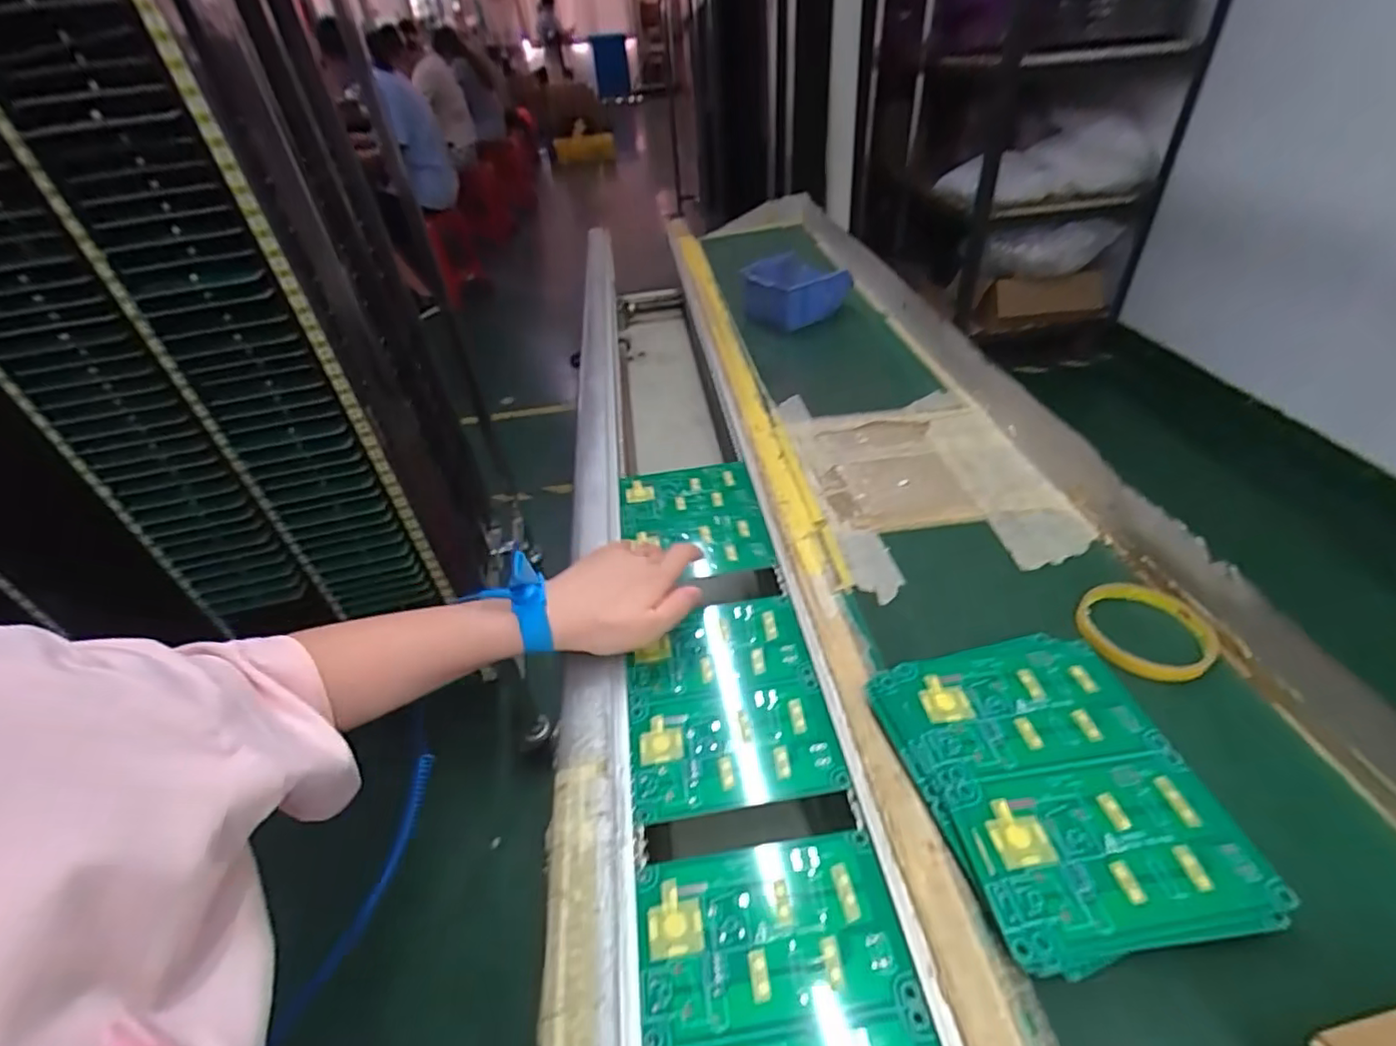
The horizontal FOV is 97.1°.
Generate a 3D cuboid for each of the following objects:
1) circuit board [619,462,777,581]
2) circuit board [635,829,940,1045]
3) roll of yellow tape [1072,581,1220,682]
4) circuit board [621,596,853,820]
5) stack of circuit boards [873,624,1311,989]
[{"bbox_3d":[-0.008,-0.005,0.611,0.134,0.008,0.170,-8,40,-2],"label":"circuit board"},{"bbox_3d":[0.042,0.244,0.295,0.136,0.004,0.166,-8,40,-3],"label":"circuit board"},{"bbox_3d":[0.323,0.076,0.444,0.080,0.012,0.083,-3,40,3],"label":"roll of yellow tape"},{"bbox_3d":[0.018,0.124,0.446,0.136,0.005,0.165,-8,40,-3],"label":"circuit board"},{"bbox_3d":[0.205,0.150,0.360,0.151,0.026,0.175,-11,40,-6],"label":"stack of circuit boards"}]

